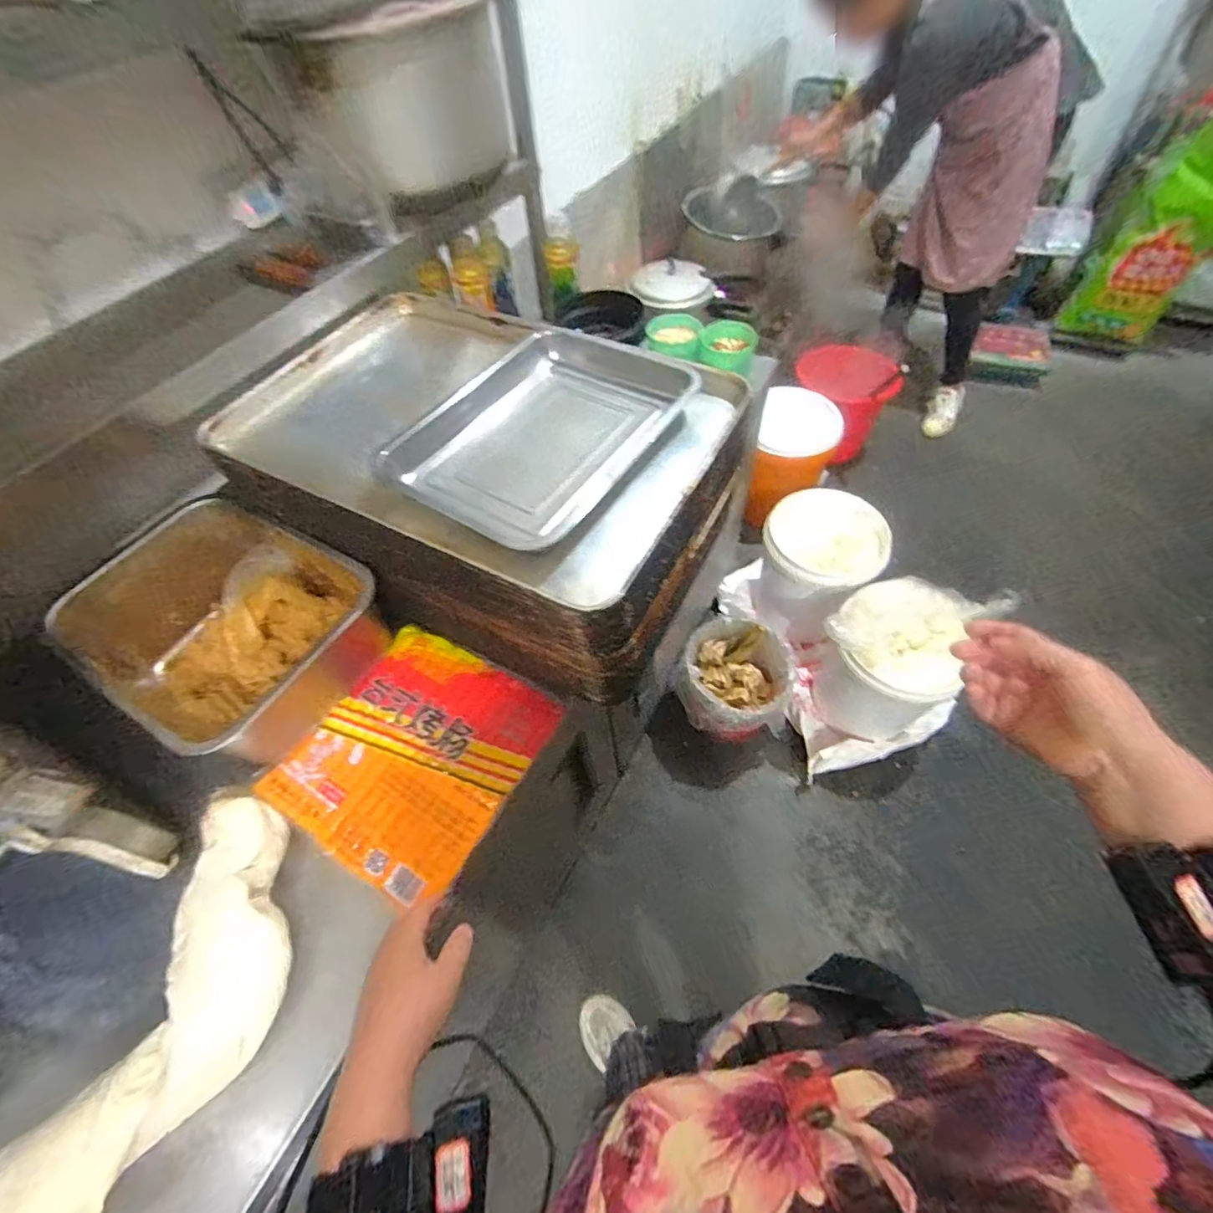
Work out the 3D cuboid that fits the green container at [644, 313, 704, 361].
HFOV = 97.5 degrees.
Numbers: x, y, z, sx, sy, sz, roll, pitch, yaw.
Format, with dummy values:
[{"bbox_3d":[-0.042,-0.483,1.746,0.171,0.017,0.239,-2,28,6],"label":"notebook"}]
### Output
[{"bbox_3d":[0.131,-0.523,1.026,0.111,0.047,0.097,8,57,10],"label":"green container"}]

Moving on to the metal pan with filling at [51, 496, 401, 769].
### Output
[{"bbox_3d":[-0.470,0.039,0.687,0.366,0.138,0.255,23,61,18],"label":"metal pan with filling"}]

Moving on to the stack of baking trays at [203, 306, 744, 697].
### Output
[{"bbox_3d":[-0.166,-0.194,0.741,0.628,0.191,0.432,24,61,19],"label":"stack of baking trays"}]

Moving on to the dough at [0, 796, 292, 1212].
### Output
[{"bbox_3d":[-0.435,0.462,0.435,0.156,0.068,0.577,12,58,13],"label":"dough"}]

